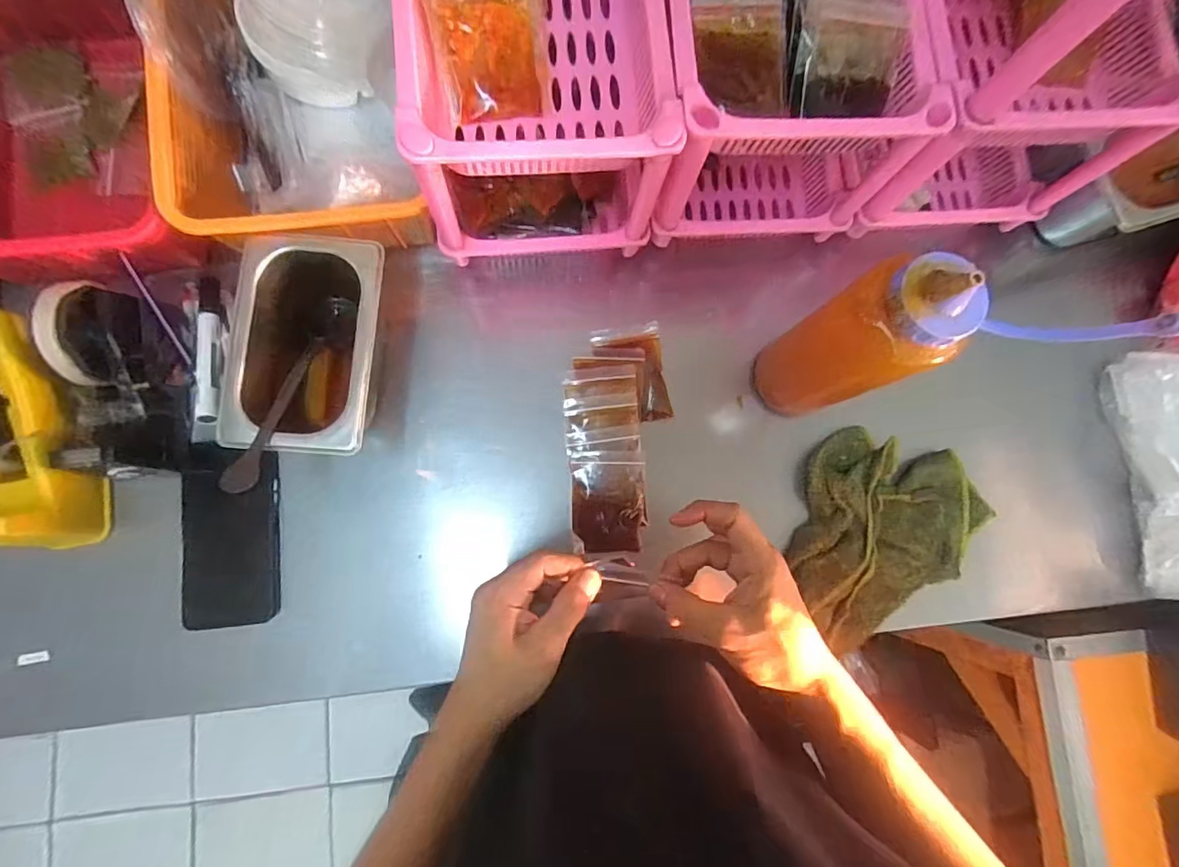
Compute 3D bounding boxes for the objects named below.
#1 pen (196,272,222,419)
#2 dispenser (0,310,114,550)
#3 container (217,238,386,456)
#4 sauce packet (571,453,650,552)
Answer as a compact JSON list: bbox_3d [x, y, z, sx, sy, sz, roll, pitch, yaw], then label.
[{"bbox_3d":[-0.321,-0.074,0.454,0.021,0.013,0.138,-14,67,-6],"label":"pen"},{"bbox_3d":[-0.461,0.002,0.433,0.062,0.094,0.200,-13,101,-6],"label":"dispenser"},{"bbox_3d":[-0.234,-0.067,0.470,0.111,0.093,0.172,4,82,-4],"label":"container"},{"bbox_3d":[0.018,0.066,0.515,0.070,0.024,0.094,-2,82,-4],"label":"sauce packet"}]

